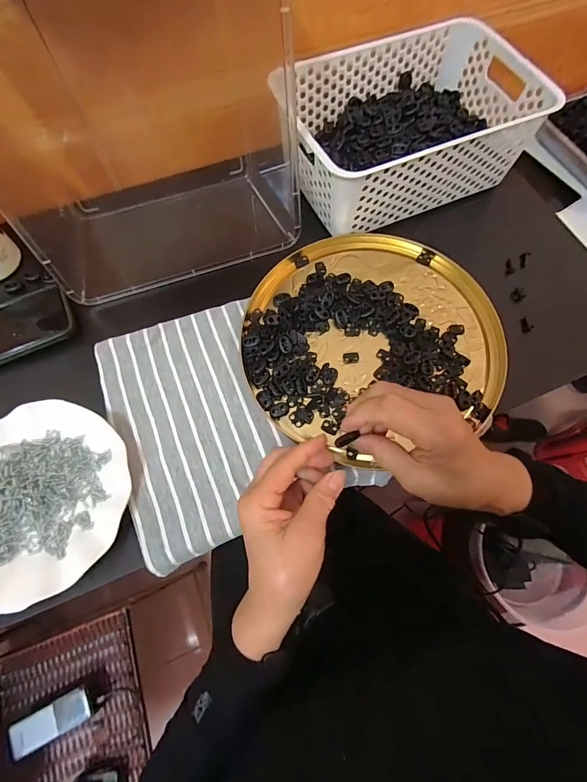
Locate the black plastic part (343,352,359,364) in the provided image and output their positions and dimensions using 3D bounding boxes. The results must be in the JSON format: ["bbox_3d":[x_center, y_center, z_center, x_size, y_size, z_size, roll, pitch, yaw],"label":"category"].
[{"bbox_3d":[0.067,-0.039,0.422,0.018,0.004,0.014,-7,69,-3],"label":"black plastic part"}]

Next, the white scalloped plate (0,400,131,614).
[{"bbox_3d":[-0.252,0.103,0.355,0.173,0.025,0.180,0,69,0],"label":"white scalloped plate"}]

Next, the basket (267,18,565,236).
[{"bbox_3d":[0.141,-0.346,0.480,0.298,0.095,0.200,-23,71,-9],"label":"basket"}]

